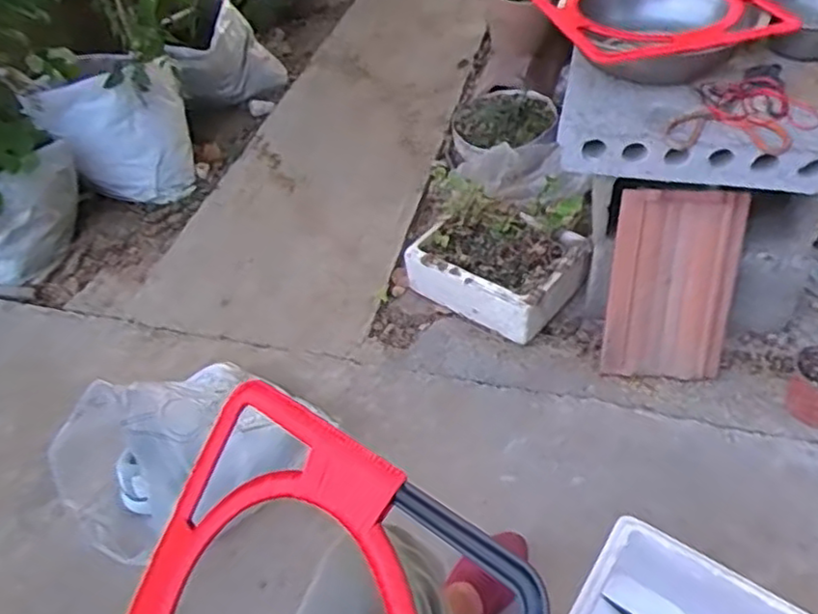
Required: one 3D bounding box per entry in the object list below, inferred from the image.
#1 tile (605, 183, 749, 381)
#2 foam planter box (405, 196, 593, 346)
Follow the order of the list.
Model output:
[{"bbox_3d":[0.449,-0.033,1.141,0.198,0.325,0.019,4,20,11],"label":"tile"},{"bbox_3d":[0.180,-0.091,1.359,0.310,0.120,0.243,31,58,29],"label":"foam planter box"}]

